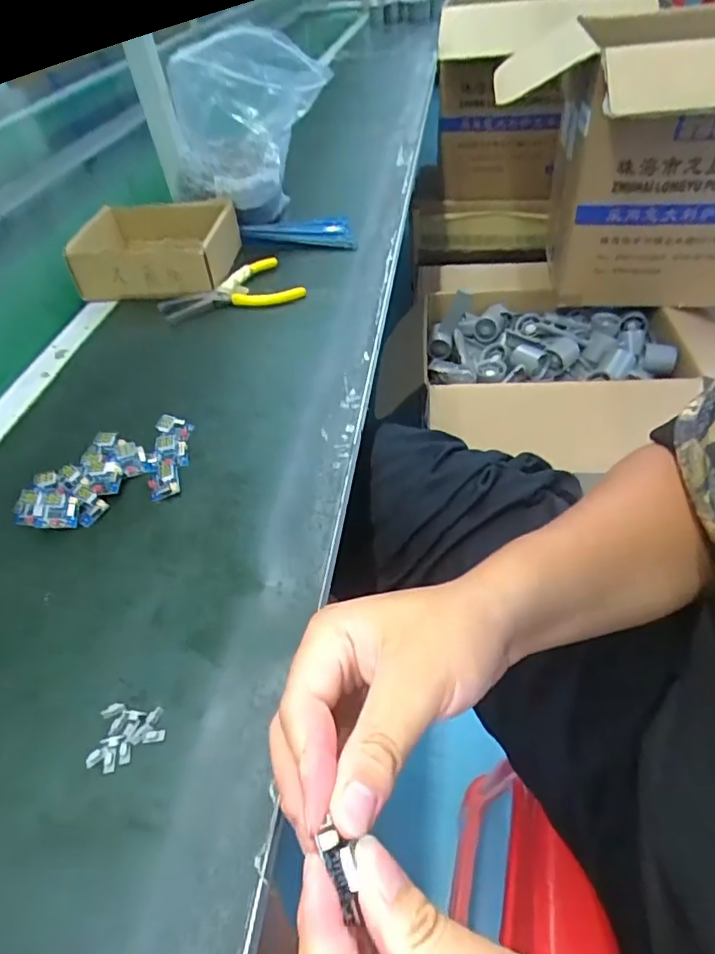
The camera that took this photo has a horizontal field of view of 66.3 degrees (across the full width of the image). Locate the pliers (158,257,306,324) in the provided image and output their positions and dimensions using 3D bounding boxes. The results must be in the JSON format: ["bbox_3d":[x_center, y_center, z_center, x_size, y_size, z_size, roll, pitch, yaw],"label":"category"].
[{"bbox_3d":[-0.137,-0.196,0.593,0.140,0.022,0.082,-25,49,-17],"label":"pliers"}]

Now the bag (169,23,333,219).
[{"bbox_3d":[-0.125,-0.402,0.640,0.130,0.182,0.161,-36,52,-27],"label":"bag"}]

